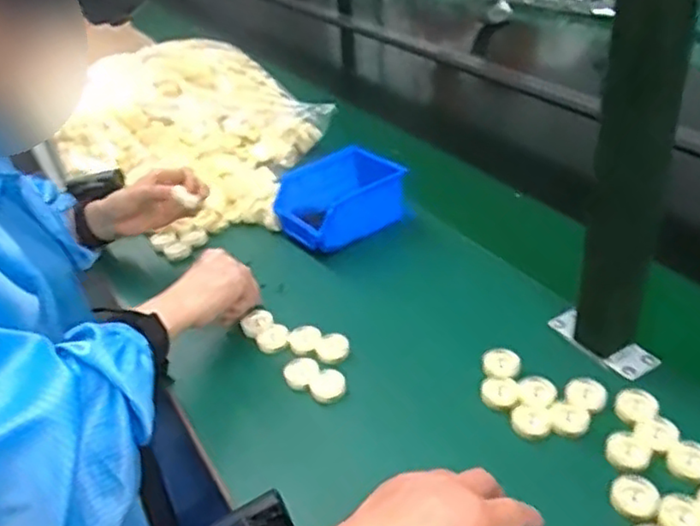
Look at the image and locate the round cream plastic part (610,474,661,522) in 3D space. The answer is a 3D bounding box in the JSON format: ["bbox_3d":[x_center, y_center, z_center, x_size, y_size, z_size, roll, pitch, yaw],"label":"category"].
[{"bbox_3d":[0.211,0.173,0.499,0.033,0.012,0.032,-4,35,3],"label":"round cream plastic part"}]

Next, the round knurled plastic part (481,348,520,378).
[{"bbox_3d":[0.140,0.094,0.622,0.034,0.010,0.035,-4,35,3],"label":"round knurled plastic part"}]

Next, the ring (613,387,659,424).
[{"bbox_3d":[0.241,0.119,0.569,0.038,0.005,0.031,-22,38,-21],"label":"ring"}]

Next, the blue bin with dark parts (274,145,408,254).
[{"bbox_3d":[-0.016,-0.082,0.842,0.141,0.064,0.114,-24,39,-24],"label":"blue bin with dark parts"}]

